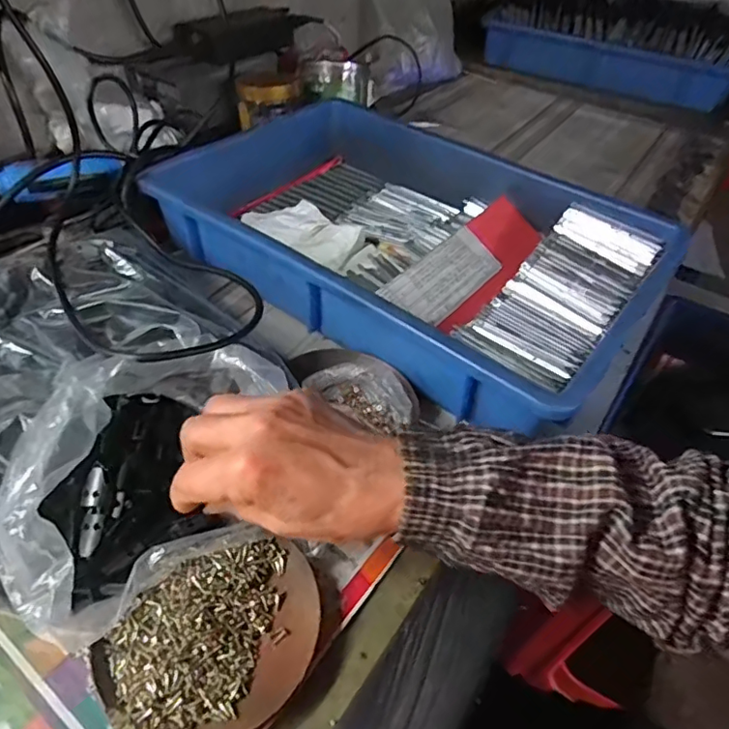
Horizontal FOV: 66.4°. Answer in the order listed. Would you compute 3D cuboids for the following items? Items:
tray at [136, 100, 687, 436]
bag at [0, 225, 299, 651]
[{"bbox_3d":[0.039,-0.127,0.542,0.445,0.076,0.300,31,50,24],"label":"tray"},{"bbox_3d":[-0.180,0.014,0.374,0.264,0.089,0.261,30,50,23],"label":"bag"}]

